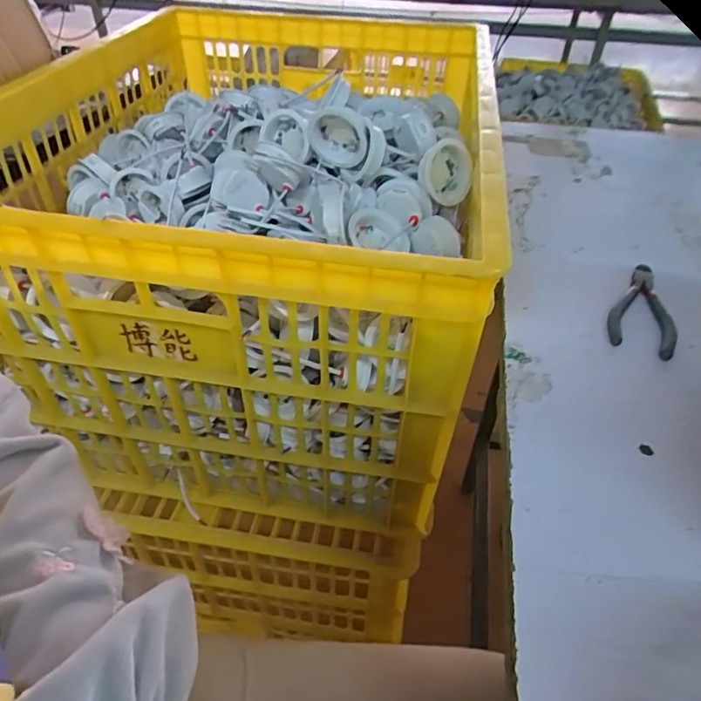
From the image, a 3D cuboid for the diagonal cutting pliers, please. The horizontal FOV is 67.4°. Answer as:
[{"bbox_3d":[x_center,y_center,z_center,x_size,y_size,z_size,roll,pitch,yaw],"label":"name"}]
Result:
[{"bbox_3d":[0.252,-0.036,0.449,0.050,0.012,0.111,21,47,20],"label":"diagonal cutting pliers"}]

